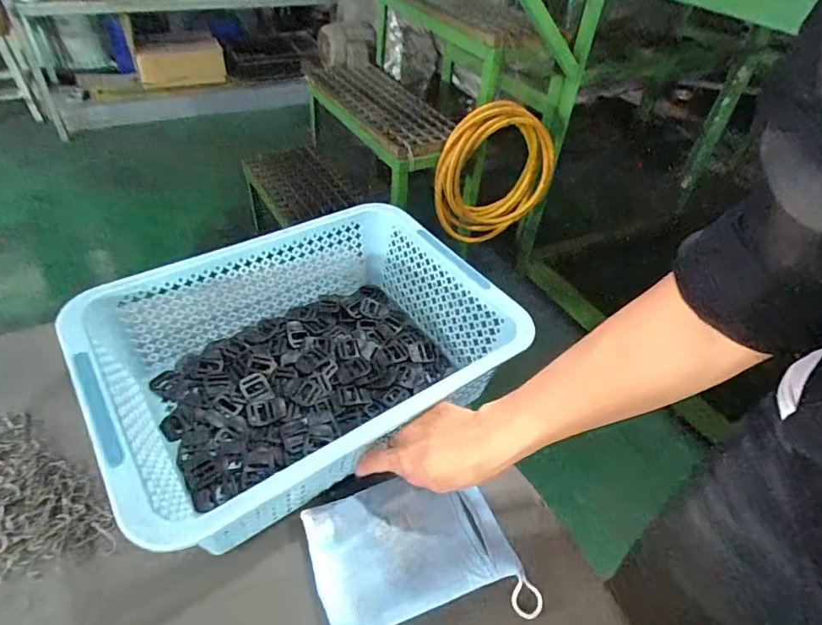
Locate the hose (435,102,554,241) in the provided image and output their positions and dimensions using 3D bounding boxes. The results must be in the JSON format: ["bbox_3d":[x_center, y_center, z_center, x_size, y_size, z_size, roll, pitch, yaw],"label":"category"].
[{"bbox_3d":[0.233,-0.375,1.370,0.375,0.399,0.061,-11,46,-16],"label":"hose"}]

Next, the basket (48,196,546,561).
[{"bbox_3d":[-0.108,0.046,0.512,0.376,0.120,0.286,-24,53,-28],"label":"basket"}]

